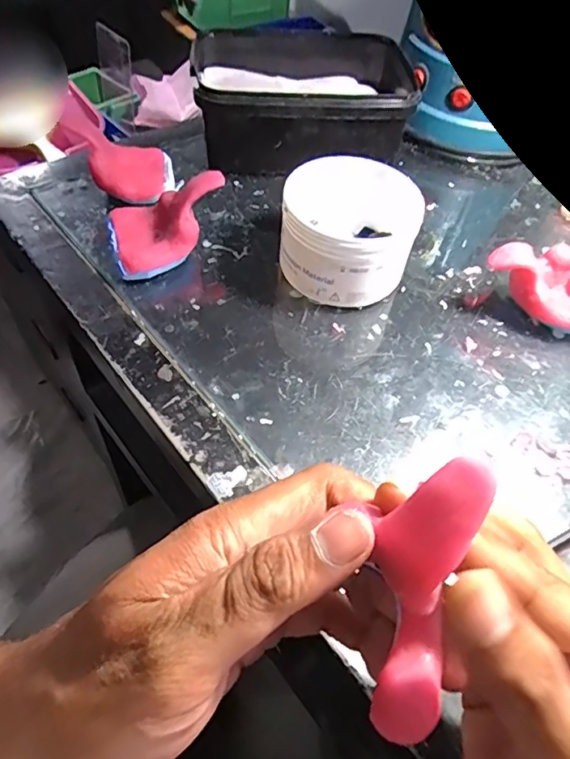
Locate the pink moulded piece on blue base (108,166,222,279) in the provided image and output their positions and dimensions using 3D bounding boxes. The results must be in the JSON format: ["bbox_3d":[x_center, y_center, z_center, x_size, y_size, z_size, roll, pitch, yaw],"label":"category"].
[{"bbox_3d":[-0.086,-0.115,0.374,0.082,0.056,0.067,-23,59,-21],"label":"pink moulded piece on blue base"}]

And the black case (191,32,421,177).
[{"bbox_3d":[0.014,-0.244,0.472,0.173,0.071,0.139,-2,53,-7],"label":"black case"}]

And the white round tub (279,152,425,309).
[{"bbox_3d":[0.041,-0.096,0.364,0.087,0.070,0.073,22,54,11],"label":"white round tub"}]

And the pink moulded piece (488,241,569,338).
[{"bbox_3d":[0.181,-0.067,0.371,0.084,0.048,0.058,25,55,13],"label":"pink moulded piece"}]

